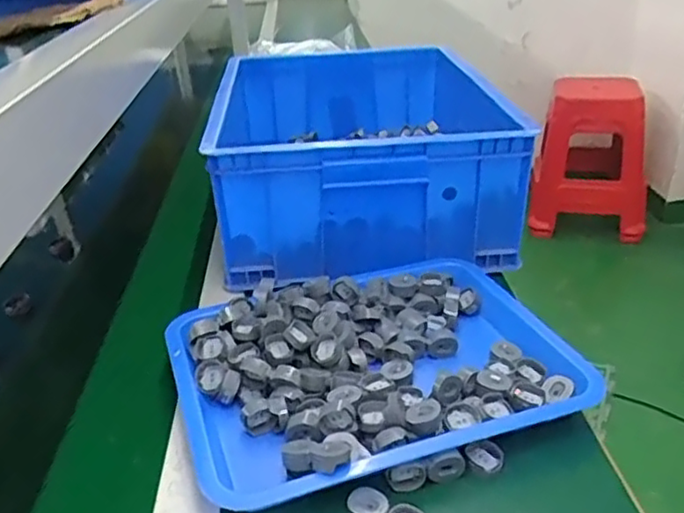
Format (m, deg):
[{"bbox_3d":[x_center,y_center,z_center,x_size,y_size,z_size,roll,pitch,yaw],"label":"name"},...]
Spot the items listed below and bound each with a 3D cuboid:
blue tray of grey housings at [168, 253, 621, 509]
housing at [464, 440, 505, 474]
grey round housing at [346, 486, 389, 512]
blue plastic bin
[{"bbox_3d":[0.025,0.094,0.585,0.328,0.051,0.251,-12,29,-17],"label":"blue tray of grey housings"},{"bbox_3d":[0.108,0.152,0.503,0.029,0.008,0.024,15,33,30],"label":"housing"},{"bbox_3d":[0.018,0.176,0.462,0.028,0.011,0.026,7,29,18],"label":"grey round housing"},{"bbox_3d":[0.012,-0.169,0.889,0.352,0.161,0.463,-7,30,-2],"label":"blue plastic bin"}]

